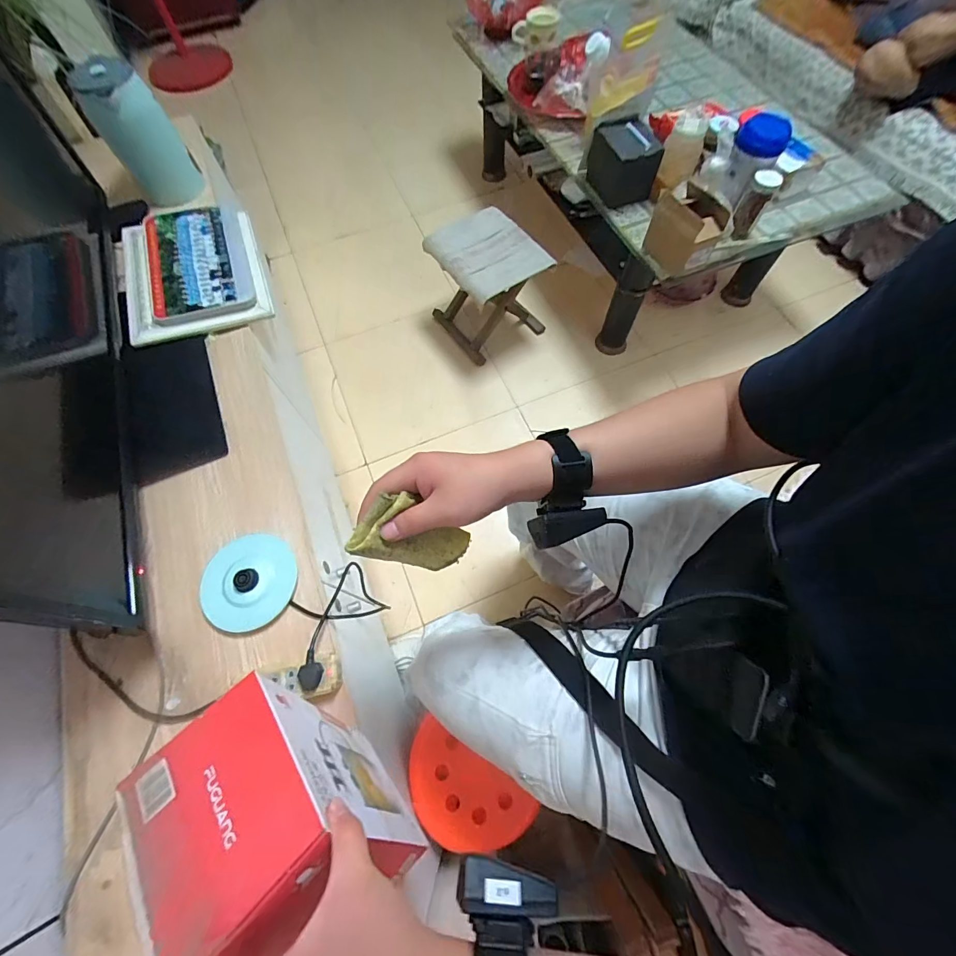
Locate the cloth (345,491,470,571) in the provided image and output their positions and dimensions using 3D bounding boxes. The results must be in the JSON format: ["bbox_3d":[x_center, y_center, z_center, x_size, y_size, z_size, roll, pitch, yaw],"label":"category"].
[{"bbox_3d":[-0.057,0.052,0.368,0.104,0.041,0.050,25,61,-36],"label":"cloth"}]

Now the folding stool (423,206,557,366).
[{"bbox_3d":[0.044,-0.640,1.374,0.298,0.349,0.304,-30,69,-11],"label":"folding stool"}]

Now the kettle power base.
[{"bbox_3d":[-0.376,0.172,0.686,0.145,0.040,0.150,-1,67,1],"label":"kettle power base"}]

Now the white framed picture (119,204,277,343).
[{"bbox_3d":[-0.699,-0.522,1.008,0.297,0.043,0.460,-22,64,-11],"label":"white framed picture"}]

